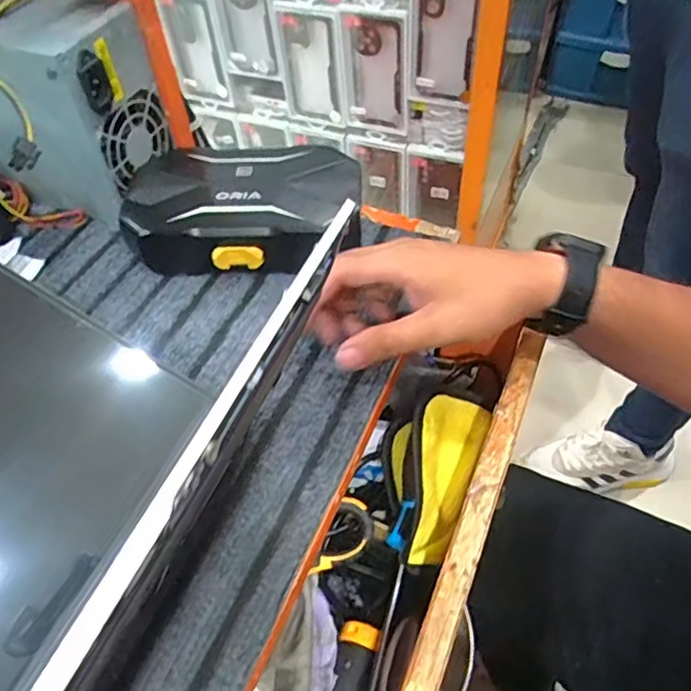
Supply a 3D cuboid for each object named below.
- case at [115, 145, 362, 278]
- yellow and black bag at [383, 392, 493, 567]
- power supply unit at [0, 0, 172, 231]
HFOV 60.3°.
[{"bbox_3d":[-0.080,-0.108,0.477,0.184,0.048,0.114,-1,52,3],"label":"case"},{"bbox_3d":[0.054,0.088,0.433,0.073,0.059,0.132,18,55,17],"label":"yellow and black bag"},{"bbox_3d":[-0.234,-0.194,0.478,0.142,0.150,0.101,20,56,19],"label":"power supply unit"}]

